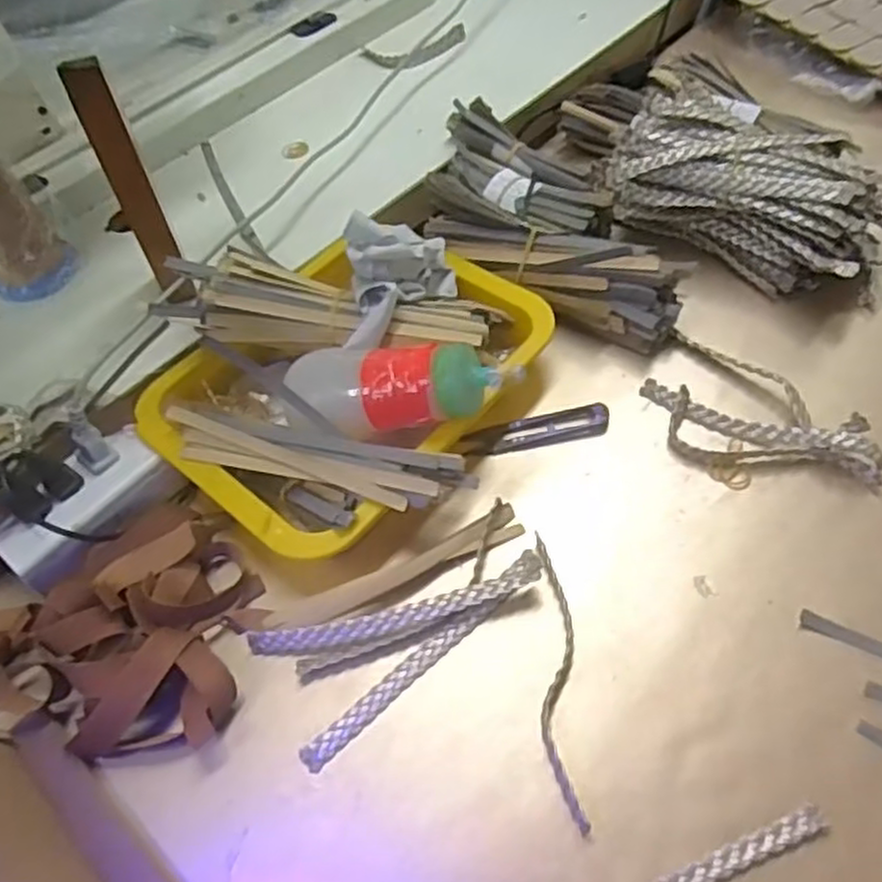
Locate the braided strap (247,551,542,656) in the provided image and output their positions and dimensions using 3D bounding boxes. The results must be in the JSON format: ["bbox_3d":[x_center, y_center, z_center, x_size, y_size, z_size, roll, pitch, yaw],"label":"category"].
[{"bbox_3d":[-0.024,0.099,0.454,0.177,0.013,0.024,-16,54,-6],"label":"braided strap"}]

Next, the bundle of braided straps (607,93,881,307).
[{"bbox_3d":[0.230,-0.186,0.578,0.206,0.088,0.085,25,62,22],"label":"bundle of braided straps"}]

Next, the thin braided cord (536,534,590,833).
[{"bbox_3d":[0.065,0.125,0.424,0.021,0.005,0.162,-2,54,4],"label":"thin braided cord"}]

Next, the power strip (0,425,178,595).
[{"bbox_3d":[-0.230,0.042,0.498,0.049,0.035,0.110,30,62,24],"label":"power strip"}]

